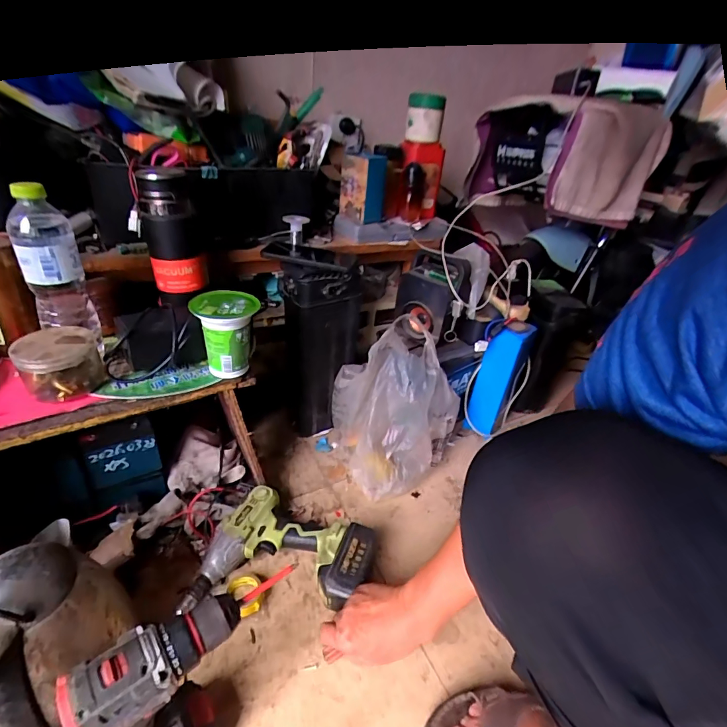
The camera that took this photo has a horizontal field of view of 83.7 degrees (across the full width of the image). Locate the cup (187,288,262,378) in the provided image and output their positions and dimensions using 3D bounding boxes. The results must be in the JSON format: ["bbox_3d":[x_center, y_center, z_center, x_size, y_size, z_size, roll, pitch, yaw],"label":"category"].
[{"bbox_3d":[-0.188,-0.041,0.564,0.080,0.096,0.078,5,34,-4],"label":"cup"}]

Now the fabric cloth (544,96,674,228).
[{"bbox_3d":[0.552,-0.446,0.912,0.298,0.241,0.032,0,30,-23],"label":"fabric cloth"}]

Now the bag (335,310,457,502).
[{"bbox_3d":[0.044,0.073,0.780,0.223,0.287,0.209,28,39,27],"label":"bag"}]

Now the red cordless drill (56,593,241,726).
[{"bbox_3d":[-0.188,0.339,0.397,0.154,0.249,0.062,-21,43,-35],"label":"red cordless drill"}]

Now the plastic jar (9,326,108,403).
[{"bbox_3d":[-0.375,0.000,0.506,0.074,0.067,0.084,31,41,31],"label":"plastic jar"}]

